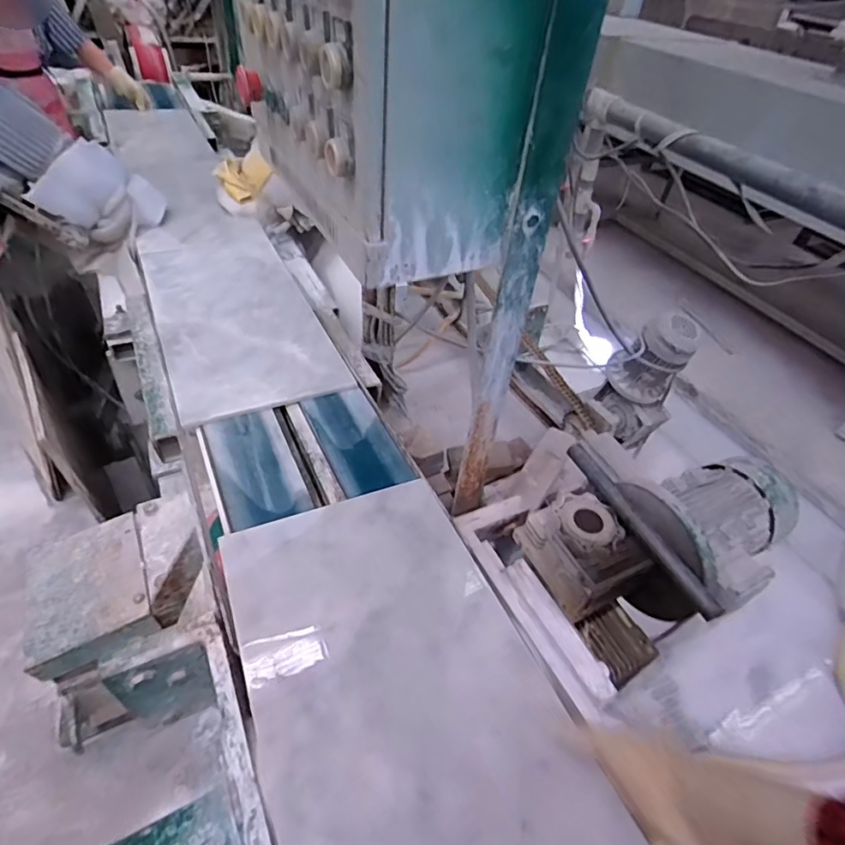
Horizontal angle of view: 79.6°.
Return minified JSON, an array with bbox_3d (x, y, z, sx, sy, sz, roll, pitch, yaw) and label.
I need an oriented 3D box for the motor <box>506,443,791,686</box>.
[{"bbox_3d":[0.354,0.164,0.769,0.396,0.195,0.269,-19,51,-24],"label":"motor"}]

